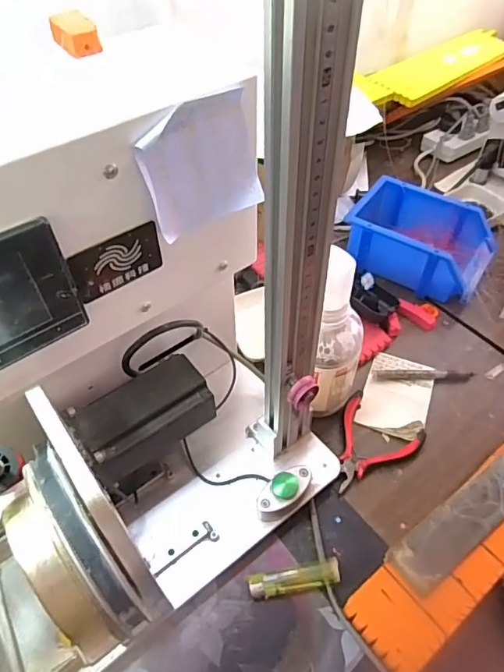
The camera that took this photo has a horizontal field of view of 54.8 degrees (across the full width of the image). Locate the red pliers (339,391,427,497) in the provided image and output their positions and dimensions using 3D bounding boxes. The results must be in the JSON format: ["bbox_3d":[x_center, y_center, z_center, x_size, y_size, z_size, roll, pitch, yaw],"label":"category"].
[{"bbox_3d":[0.118,0.115,0.506,0.086,0.015,0.105,35,60,25],"label":"red pliers"}]

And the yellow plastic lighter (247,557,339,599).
[{"bbox_3d":[0.038,0.214,0.428,0.079,0.014,0.019,-9,52,-7],"label":"yellow plastic lighter"}]

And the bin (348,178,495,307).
[{"bbox_3d":[0.228,-0.125,0.649,0.169,0.073,0.119,28,57,21],"label":"bin"}]

